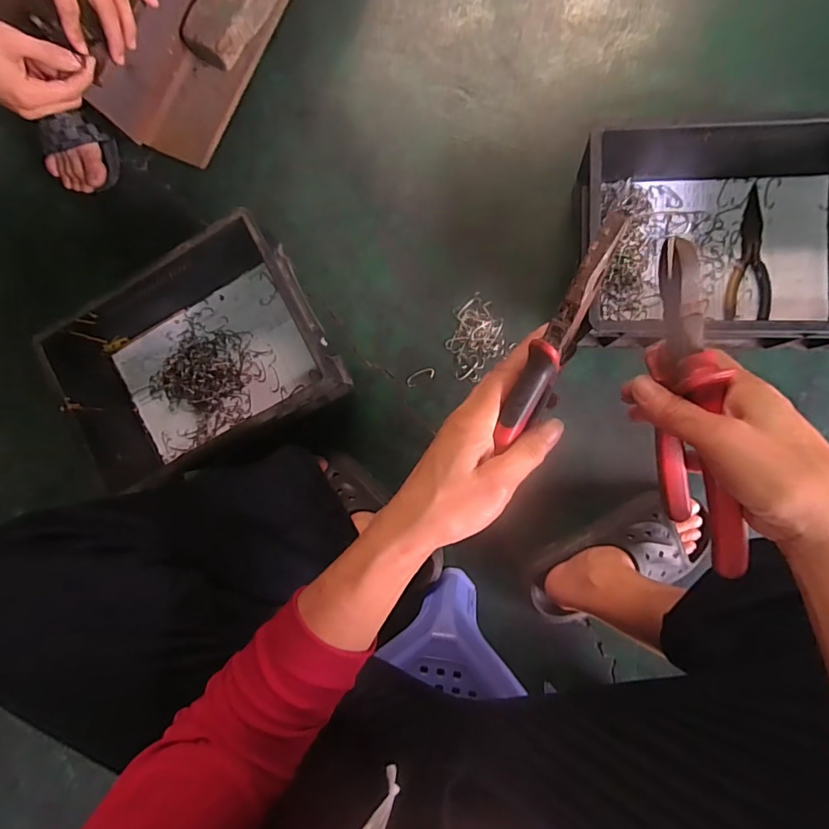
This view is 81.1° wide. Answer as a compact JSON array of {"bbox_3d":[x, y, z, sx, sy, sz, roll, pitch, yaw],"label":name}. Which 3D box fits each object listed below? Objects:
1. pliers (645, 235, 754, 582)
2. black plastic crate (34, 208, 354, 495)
[{"bbox_3d":[0.157,-0.002,0.277,0.017,0.076,0.186,-14,111,6],"label":"pliers"},{"bbox_3d":[-0.286,-0.069,0.655,0.338,0.128,0.261,-31,84,4],"label":"black plastic crate"}]

